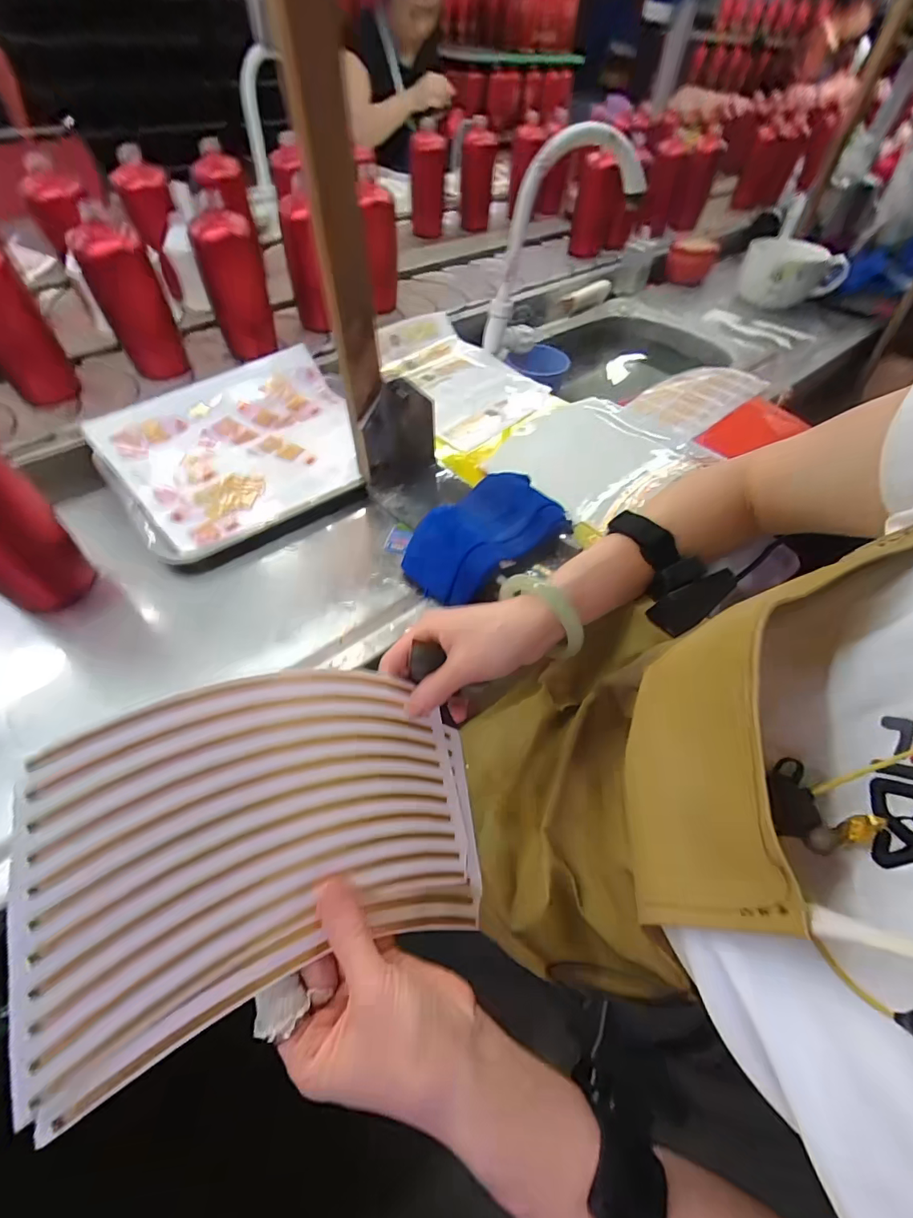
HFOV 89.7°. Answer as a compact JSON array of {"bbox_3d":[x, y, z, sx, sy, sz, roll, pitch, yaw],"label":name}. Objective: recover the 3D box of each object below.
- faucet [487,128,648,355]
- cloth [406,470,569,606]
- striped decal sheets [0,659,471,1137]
[{"bbox_3d":[0.157,-0.536,0.697,0.235,0.276,0.059,-28,60,-20],"label":"faucet"},{"bbox_3d":[0.031,-0.073,0.481,0.169,0.039,0.105,-38,63,-25],"label":"cloth"},{"bbox_3d":[-0.087,0.128,0.278,0.257,0.016,0.171,6,73,-41],"label":"striped decal sheets"}]

